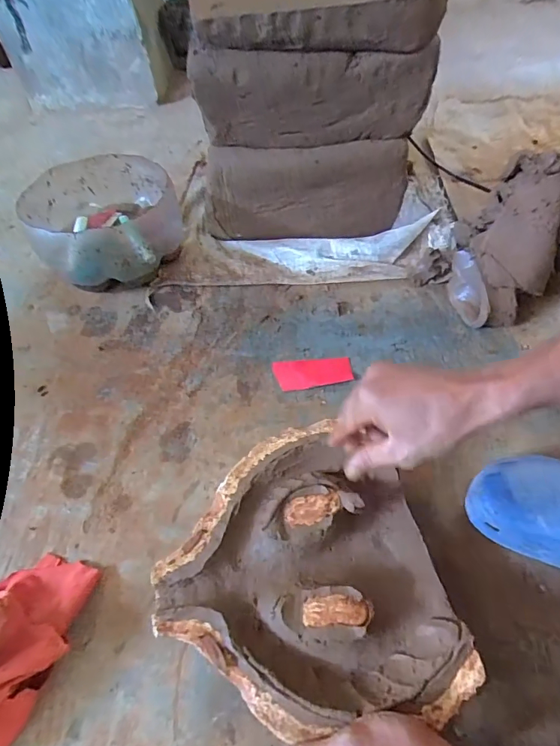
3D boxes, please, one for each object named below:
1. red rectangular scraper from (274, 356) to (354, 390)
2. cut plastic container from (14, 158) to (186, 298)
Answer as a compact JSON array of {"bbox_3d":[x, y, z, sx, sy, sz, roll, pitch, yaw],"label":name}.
[{"bbox_3d":[0.048,-0.003,0.601,0.109,0.010,0.047,-9,54,-2],"label":"red rectangular scraper"},{"bbox_3d":[-0.297,-0.255,0.729,0.229,0.136,0.258,-21,55,-10],"label":"cut plastic container"}]

